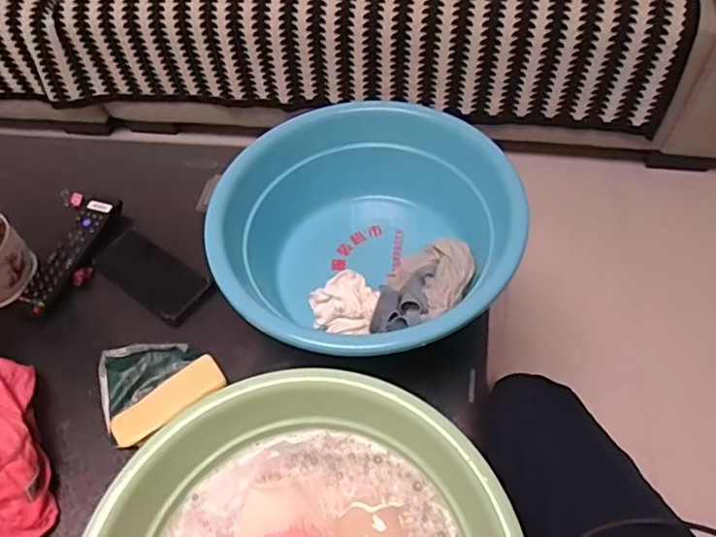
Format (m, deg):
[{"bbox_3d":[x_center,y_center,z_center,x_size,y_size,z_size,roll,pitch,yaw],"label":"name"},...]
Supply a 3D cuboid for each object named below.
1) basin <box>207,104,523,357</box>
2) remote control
[{"bbox_3d":[0.014,-0.018,0.665,0.320,0.154,0.278,11,58,13],"label":"basin"},{"bbox_3d":[-0.389,-0.022,0.773,0.051,0.020,0.187,16,59,16],"label":"remote control"}]

